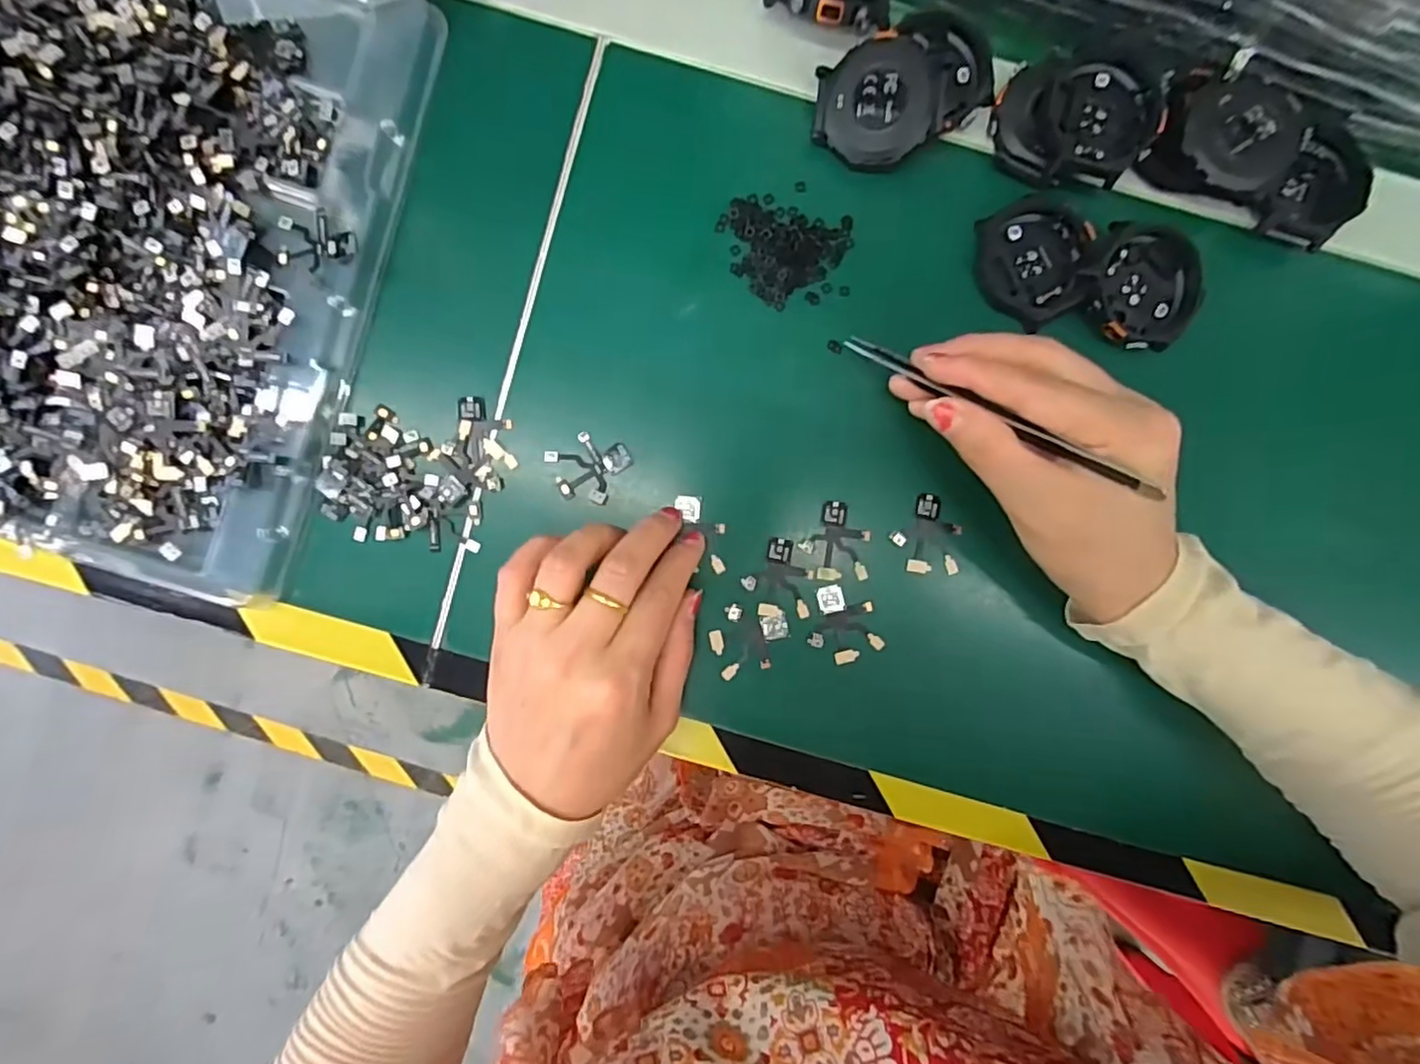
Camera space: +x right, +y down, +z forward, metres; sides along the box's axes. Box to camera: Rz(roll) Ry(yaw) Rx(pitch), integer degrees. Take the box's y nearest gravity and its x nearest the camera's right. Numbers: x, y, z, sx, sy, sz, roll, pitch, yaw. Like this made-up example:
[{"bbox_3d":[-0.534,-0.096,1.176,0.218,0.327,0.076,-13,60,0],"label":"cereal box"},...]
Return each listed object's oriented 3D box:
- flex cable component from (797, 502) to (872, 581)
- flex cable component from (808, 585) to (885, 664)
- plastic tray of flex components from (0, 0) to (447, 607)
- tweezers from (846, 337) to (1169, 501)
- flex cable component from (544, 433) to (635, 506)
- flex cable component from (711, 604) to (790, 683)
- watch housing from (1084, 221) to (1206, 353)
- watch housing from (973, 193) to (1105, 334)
[{"bbox_3d":[0.056,0.004,0.279,0.031,0.004,0.035,1,92,-2],"label":"flex cable component"},{"bbox_3d":[0.063,0.043,0.279,0.033,0.004,0.033,10,91,-2],"label":"flex cable component"},{"bbox_3d":[-0.330,-0.146,0.247,0.371,0.033,0.262,17,91,-3],"label":"plastic tray of flex components"},{"bbox_3d":[0.104,-0.049,0.240,0.130,0.013,0.009,40,90,32],"label":"tweezers"},{"bbox_3d":[-0.056,-0.030,0.275,0.033,0.004,0.033,33,90,-3],"label":"flex cable component"},{"bbox_3d":[0.018,0.048,0.278,0.035,0.004,0.031,-13,92,-2],"label":"flex cable component"},{"bbox_3d":[0.189,-0.106,0.268,0.050,0.017,0.049,0,92,-2],"label":"watch housing"},{"bbox_3d":[0.143,-0.120,0.272,0.050,0.013,0.051,0,92,-2],"label":"watch housing"}]

